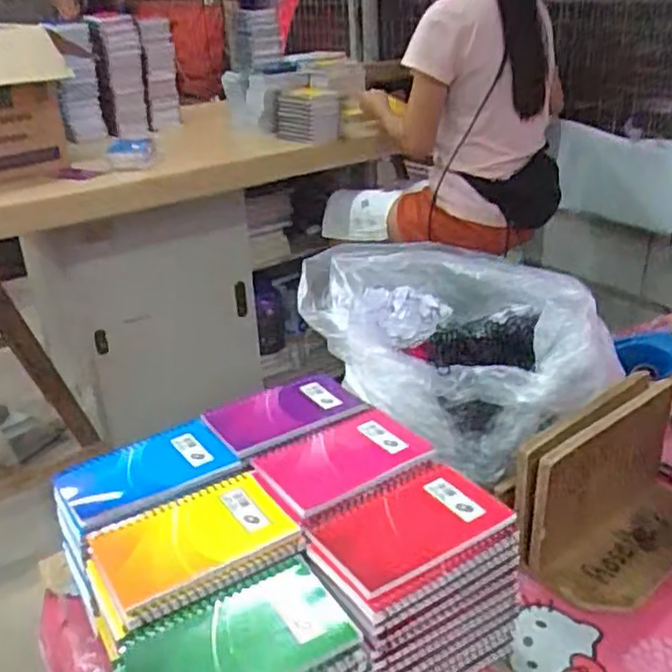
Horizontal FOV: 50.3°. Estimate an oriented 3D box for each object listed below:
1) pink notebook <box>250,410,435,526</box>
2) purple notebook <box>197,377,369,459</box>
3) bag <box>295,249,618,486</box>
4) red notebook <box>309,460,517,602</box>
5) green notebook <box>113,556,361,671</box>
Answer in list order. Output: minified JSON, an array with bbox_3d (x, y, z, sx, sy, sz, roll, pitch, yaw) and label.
[{"bbox_3d":[0.001,0.105,0.594,0.130,0.018,0.090,-20,31,-30],"label":"pink notebook"},{"bbox_3d":[-0.043,0.070,0.662,0.139,0.013,0.082,-18,30,-26],"label":"purple notebook"},{"bbox_3d":[0.105,0.001,0.715,0.294,0.153,0.215,20,35,38],"label":"bag"},{"bbox_3d":[0.054,0.138,0.527,0.136,0.012,0.092,-18,30,-26],"label":"red notebook"},{"bbox_3d":[-0.060,0.196,0.448,0.138,0.017,0.087,-19,31,-29],"label":"green notebook"}]

